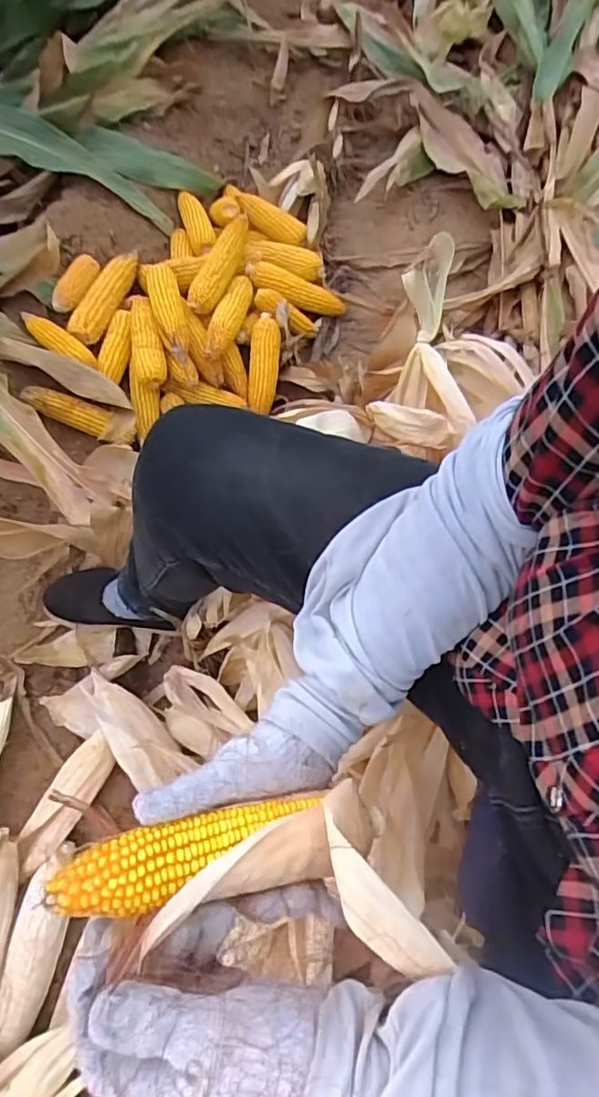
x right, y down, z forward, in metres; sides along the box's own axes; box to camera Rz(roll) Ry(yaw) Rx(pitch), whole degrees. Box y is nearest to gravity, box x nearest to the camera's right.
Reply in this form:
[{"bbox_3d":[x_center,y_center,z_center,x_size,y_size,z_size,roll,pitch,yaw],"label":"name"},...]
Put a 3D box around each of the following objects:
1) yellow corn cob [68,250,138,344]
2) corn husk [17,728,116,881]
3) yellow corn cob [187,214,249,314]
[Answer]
[{"bbox_3d":[-0.352,-0.461,1.074,0.042,0.043,0.217,18,66,12],"label":"yellow corn cob"},{"bbox_3d":[-0.310,0.333,0.769,0.064,0.036,0.193,35,91,18],"label":"corn husk"},{"bbox_3d":[-0.145,-0.531,1.064,0.054,0.061,0.208,23,79,14],"label":"yellow corn cob"}]

